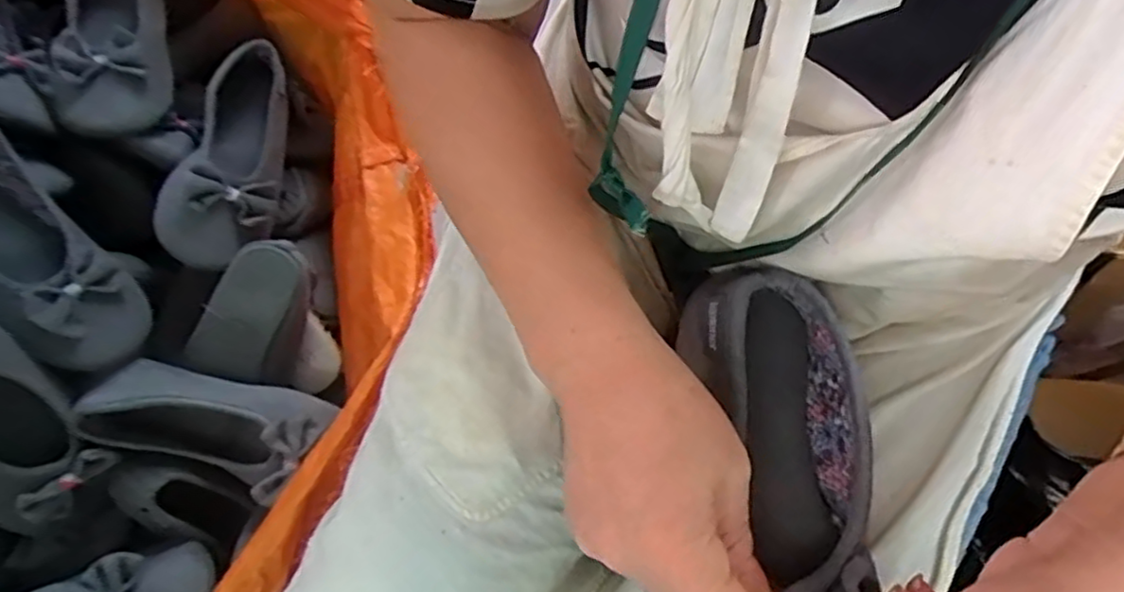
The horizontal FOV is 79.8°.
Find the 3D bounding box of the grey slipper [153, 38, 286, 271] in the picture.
[{"bbox_3d":[-0.317,-0.135,0.637,0.095,0.067,0.223,-4,68,-4],"label":"grey slipper"}]

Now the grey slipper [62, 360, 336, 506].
[{"bbox_3d":[-0.291,0.104,0.565,0.181,0.061,0.092,18,68,5],"label":"grey slipper"}]

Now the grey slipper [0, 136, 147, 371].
[{"bbox_3d":[-0.435,-0.047,0.531,0.090,0.077,0.244,-41,91,-17],"label":"grey slipper"}]

